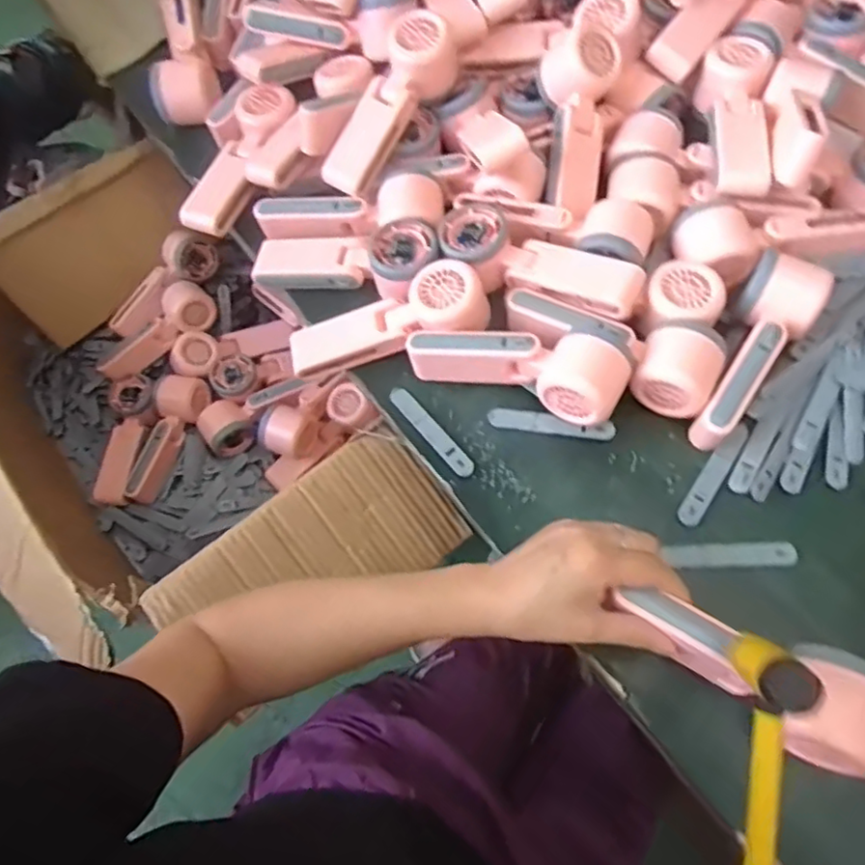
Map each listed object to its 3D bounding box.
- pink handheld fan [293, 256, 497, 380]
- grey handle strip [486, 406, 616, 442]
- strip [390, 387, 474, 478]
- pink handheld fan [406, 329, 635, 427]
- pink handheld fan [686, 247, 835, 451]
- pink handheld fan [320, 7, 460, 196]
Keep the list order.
[{"bbox_3d":[-0.037,-0.088,0.522,0.170,0.040,0.055,-19,65,12],"label":"pink handheld fan"},{"bbox_3d":[0.094,-0.008,0.493,0.097,0.006,0.019,6,78,10],"label":"grey handle strip"},{"bbox_3d":[-0.001,-0.001,0.502,0.016,0.007,0.097,-37,69,-12],"label":"strip"},{"bbox_3d":[0.066,-0.056,0.489,0.167,0.063,0.057,20,69,12],"label":"pink handheld fan"},{"bbox_3d":[0.241,-0.061,0.477,0.054,0.049,0.159,32,72,16],"label":"pink handheld fan"},{"bbox_3d":[-0.039,-0.289,0.559,0.053,0.050,0.168,35,93,17],"label":"pink handheld fan"}]

